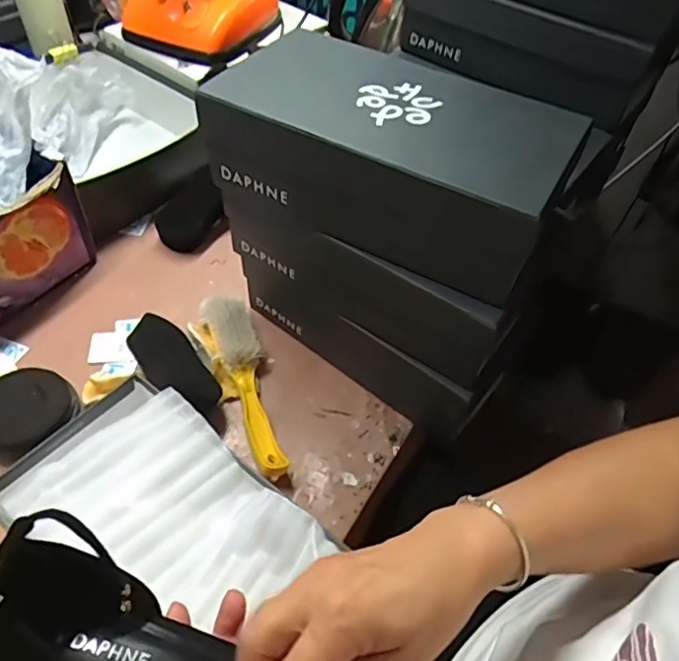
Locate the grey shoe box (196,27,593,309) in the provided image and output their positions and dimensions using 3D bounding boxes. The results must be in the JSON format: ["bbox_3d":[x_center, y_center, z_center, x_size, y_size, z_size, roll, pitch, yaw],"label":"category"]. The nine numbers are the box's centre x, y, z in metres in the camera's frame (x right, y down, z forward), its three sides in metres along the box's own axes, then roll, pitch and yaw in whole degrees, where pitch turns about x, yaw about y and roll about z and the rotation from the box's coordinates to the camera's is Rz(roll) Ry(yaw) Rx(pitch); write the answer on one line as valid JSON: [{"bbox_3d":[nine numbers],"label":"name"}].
[{"bbox_3d":[0.040,-0.159,0.506,0.291,0.108,0.159,24,53,13],"label":"grey shoe box"}]

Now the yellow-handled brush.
[{"bbox_3d":[-0.106,0.056,0.607,0.063,0.038,0.221,-13,53,-16],"label":"yellow-handled brush"}]

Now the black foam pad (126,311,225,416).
[{"bbox_3d":[-0.174,0.037,0.604,0.120,0.020,0.060,46,59,6],"label":"black foam pad"}]

